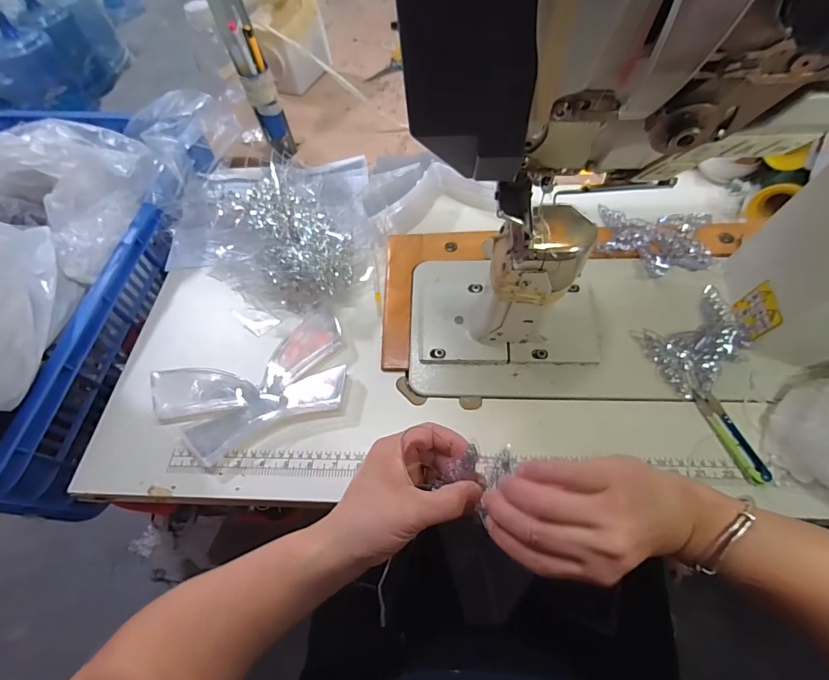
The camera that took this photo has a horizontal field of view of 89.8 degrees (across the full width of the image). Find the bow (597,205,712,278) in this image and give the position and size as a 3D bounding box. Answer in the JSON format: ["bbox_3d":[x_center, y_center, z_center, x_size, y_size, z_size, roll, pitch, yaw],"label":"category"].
[{"bbox_3d":[0.300,-0.121,0.513,0.134,0.026,0.108,7,60,8],"label":"bow"}]

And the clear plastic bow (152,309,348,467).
[{"bbox_3d":[-0.180,0.052,0.473,0.212,0.030,0.119,-21,61,-8],"label":"clear plastic bow"}]

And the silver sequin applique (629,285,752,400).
[{"bbox_3d":[0.315,0.000,0.456,0.112,0.025,0.089,-23,61,-10],"label":"silver sequin applique"}]

